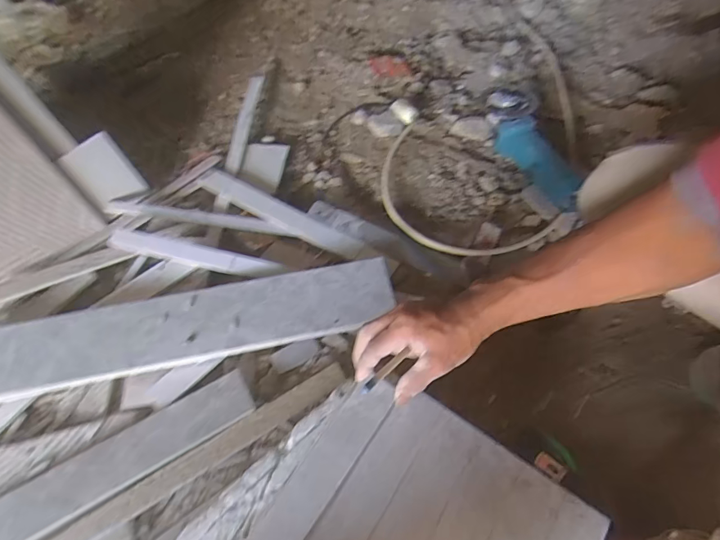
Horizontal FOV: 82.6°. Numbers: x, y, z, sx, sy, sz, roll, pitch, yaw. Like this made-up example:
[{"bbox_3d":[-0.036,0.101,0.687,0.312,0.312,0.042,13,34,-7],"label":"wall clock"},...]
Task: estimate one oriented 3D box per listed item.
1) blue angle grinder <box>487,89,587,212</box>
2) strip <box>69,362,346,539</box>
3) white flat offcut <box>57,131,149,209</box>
[{"bbox_3d":[0.298,-0.214,0.742,0.086,0.085,0.261,-10,57,-4],"label":"blue angle grinder"},{"bbox_3d":[-0.274,0.276,0.460,0.597,0.008,0.025,-29,61,-16],"label":"strip"},{"bbox_3d":[-0.427,-0.163,0.685,0.005,0.109,0.088,20,56,39],"label":"white flat offcut"}]

